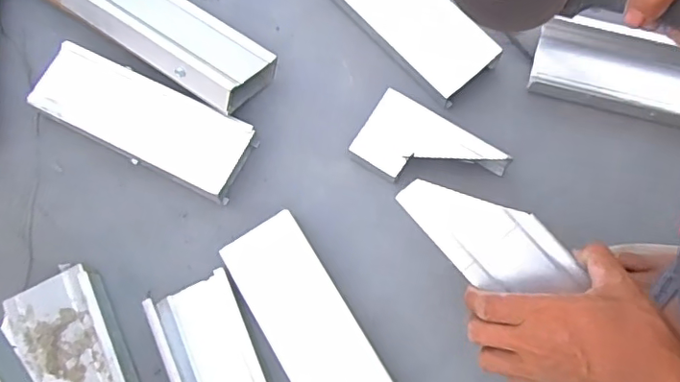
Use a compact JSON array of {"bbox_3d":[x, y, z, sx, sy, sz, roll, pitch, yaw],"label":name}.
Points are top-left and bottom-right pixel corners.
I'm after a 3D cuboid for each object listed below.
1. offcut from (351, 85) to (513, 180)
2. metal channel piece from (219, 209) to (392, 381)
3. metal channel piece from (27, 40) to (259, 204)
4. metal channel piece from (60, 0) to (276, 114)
[{"bbox_3d":[0.084,-0.032,0.527,0.131,0.039,0.075,33,78,9],"label":"offcut"},{"bbox_3d":[-0.023,0.127,0.484,0.073,0.037,0.210,-31,77,-7],"label":"metal channel piece"},{"bbox_3d":[-0.197,-0.069,0.550,0.221,0.037,0.080,26,77,8],"label":"metal channel piece"},{"bbox_3d":[-0.176,-0.164,0.552,0.218,0.033,0.081,34,59,8],"label":"metal channel piece"}]

